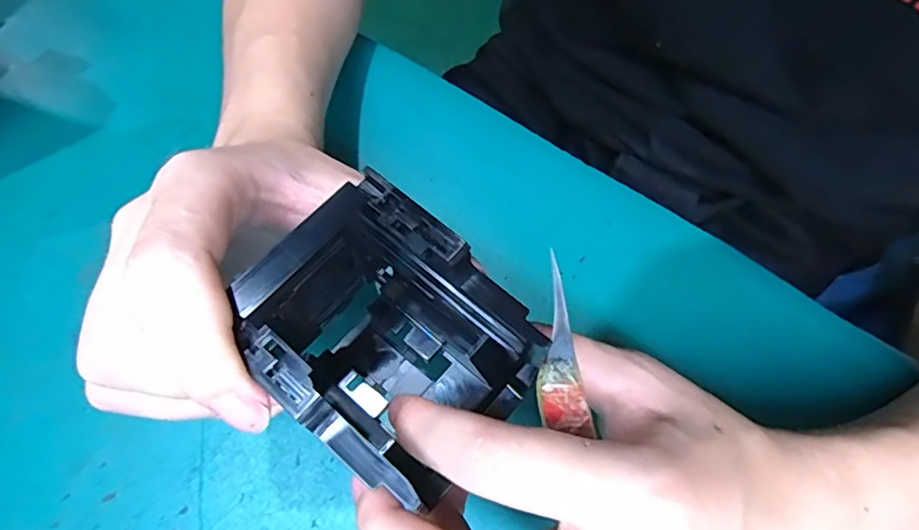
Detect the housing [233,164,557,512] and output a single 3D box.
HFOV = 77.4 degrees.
[{"bbox_3d":[-0.019,0.027,0.172,0.069,0.072,0.059,41,74,13],"label":"housing"}]

